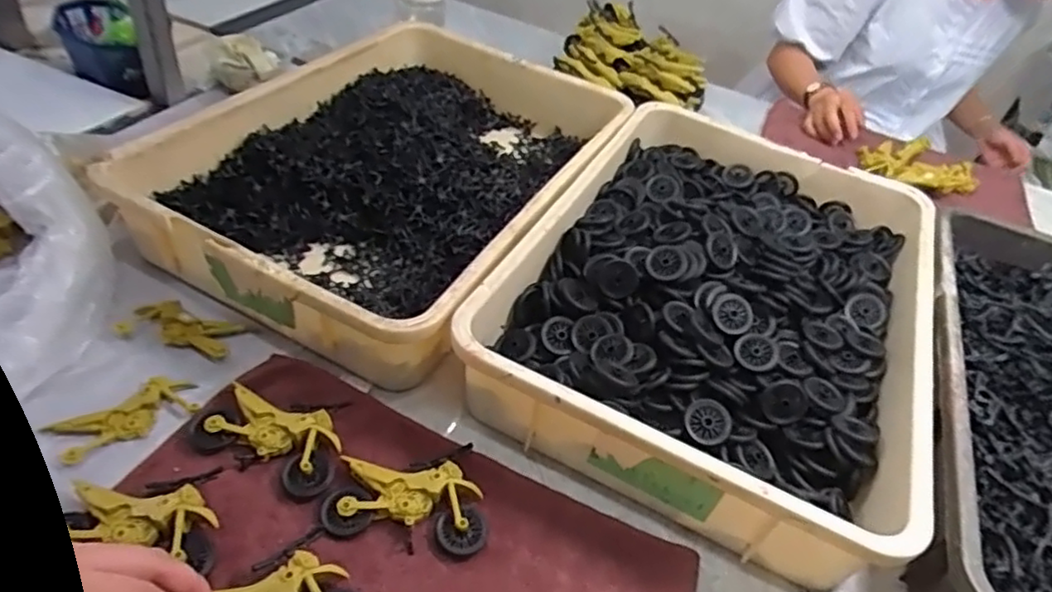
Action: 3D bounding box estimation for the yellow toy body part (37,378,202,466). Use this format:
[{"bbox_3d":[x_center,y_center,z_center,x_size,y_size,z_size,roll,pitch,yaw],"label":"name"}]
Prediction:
[{"bbox_3d":[-0.311,0.097,0.511,0.096,0.021,0.042,-24,52,-31],"label":"yellow toy body part"}]

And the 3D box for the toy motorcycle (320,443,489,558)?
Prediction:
[{"bbox_3d":[-0.089,0.152,0.479,0.112,0.020,0.077,1,43,-10],"label":"toy motorcycle"}]

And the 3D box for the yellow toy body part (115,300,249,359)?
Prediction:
[{"bbox_3d":[-0.305,0.028,0.578,0.096,0.016,0.041,13,42,3],"label":"yellow toy body part"}]

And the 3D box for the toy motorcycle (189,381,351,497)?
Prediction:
[{"bbox_3d":[-0.195,0.106,0.507,0.116,0.025,0.075,18,43,8],"label":"toy motorcycle"}]

